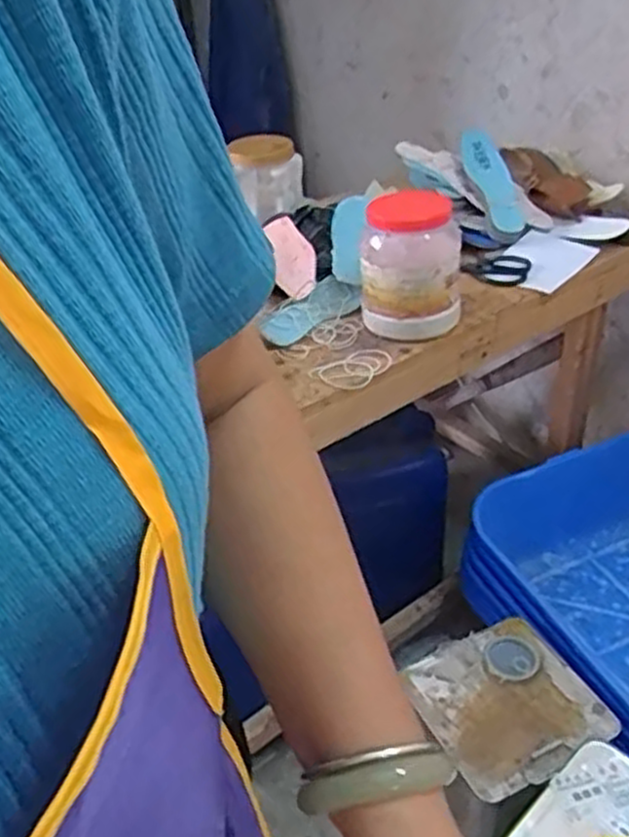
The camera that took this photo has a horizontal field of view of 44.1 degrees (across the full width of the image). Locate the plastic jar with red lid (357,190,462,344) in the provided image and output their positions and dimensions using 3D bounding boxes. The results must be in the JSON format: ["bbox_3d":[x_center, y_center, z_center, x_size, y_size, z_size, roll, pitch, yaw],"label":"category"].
[{"bbox_3d":[0.142,-0.226,1.134,0.143,0.167,0.161,2,36,8],"label":"plastic jar with red lid"}]

